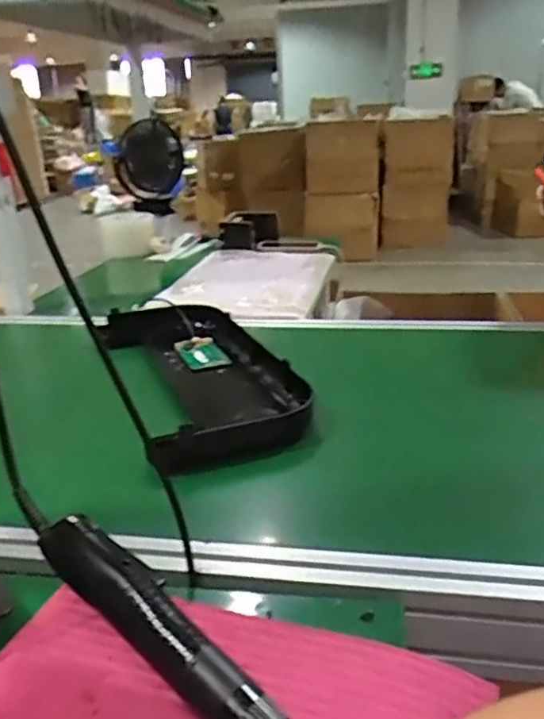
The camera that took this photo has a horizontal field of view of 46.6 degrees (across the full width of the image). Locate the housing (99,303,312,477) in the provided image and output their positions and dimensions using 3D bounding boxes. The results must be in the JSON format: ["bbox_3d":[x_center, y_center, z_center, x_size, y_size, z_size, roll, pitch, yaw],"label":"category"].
[{"bbox_3d":[-0.111,0.010,0.887,0.201,0.048,0.487,-10,23,-19],"label":"housing"}]

